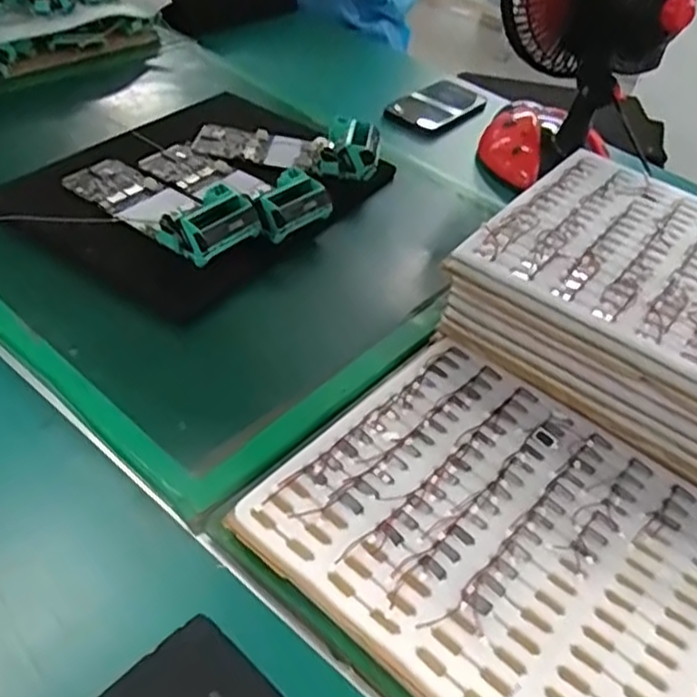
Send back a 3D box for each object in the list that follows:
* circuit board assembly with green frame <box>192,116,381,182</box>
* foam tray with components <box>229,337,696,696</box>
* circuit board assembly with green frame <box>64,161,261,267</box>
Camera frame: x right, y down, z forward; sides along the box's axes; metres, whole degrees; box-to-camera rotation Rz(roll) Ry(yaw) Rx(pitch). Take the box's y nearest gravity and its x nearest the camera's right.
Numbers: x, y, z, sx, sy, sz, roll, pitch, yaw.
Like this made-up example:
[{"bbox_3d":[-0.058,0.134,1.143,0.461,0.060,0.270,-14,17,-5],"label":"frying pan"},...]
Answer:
[{"bbox_3d":[-0.064,-0.218,0.745,0.194,0.040,0.066,5,43,-6],"label":"circuit board assembly with green frame"},{"bbox_3d":[0.124,0.128,0.432,0.316,0.020,0.237,33,48,23],"label":"foam tray with components"},{"bbox_3d":[-0.169,-0.135,0.630,0.178,0.033,0.072,28,46,18],"label":"circuit board assembly with green frame"}]

